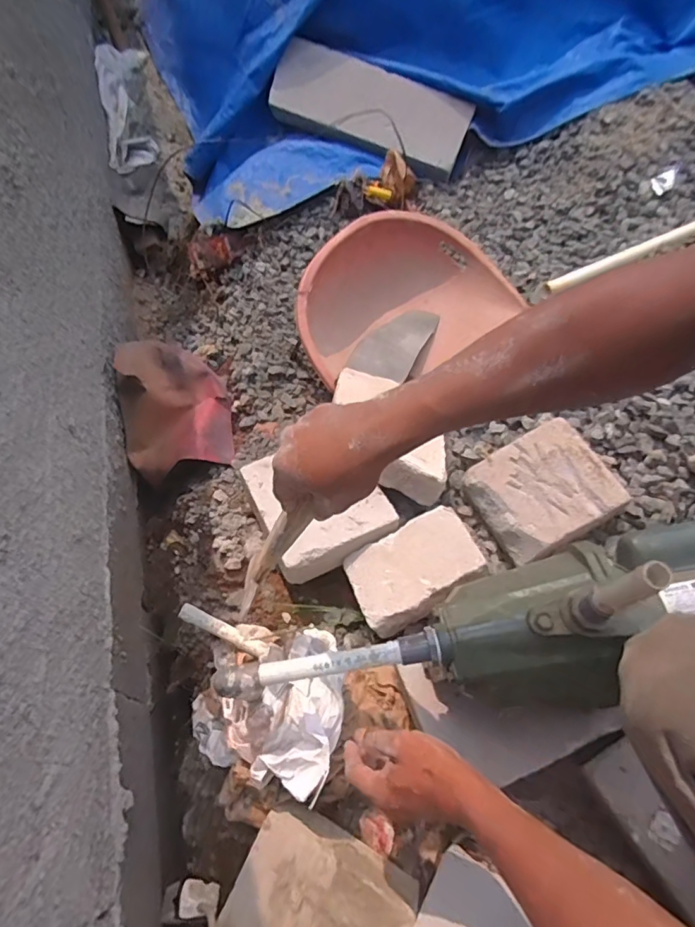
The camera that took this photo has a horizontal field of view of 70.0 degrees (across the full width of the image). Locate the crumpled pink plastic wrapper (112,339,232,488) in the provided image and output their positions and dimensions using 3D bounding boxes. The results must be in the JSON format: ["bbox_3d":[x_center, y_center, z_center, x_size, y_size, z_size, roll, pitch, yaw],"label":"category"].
[{"bbox_3d":[-0.353,-0.115,1.018,0.216,0.161,0.257,-6,58,-7],"label":"crumpled pink plastic wrapper"}]

